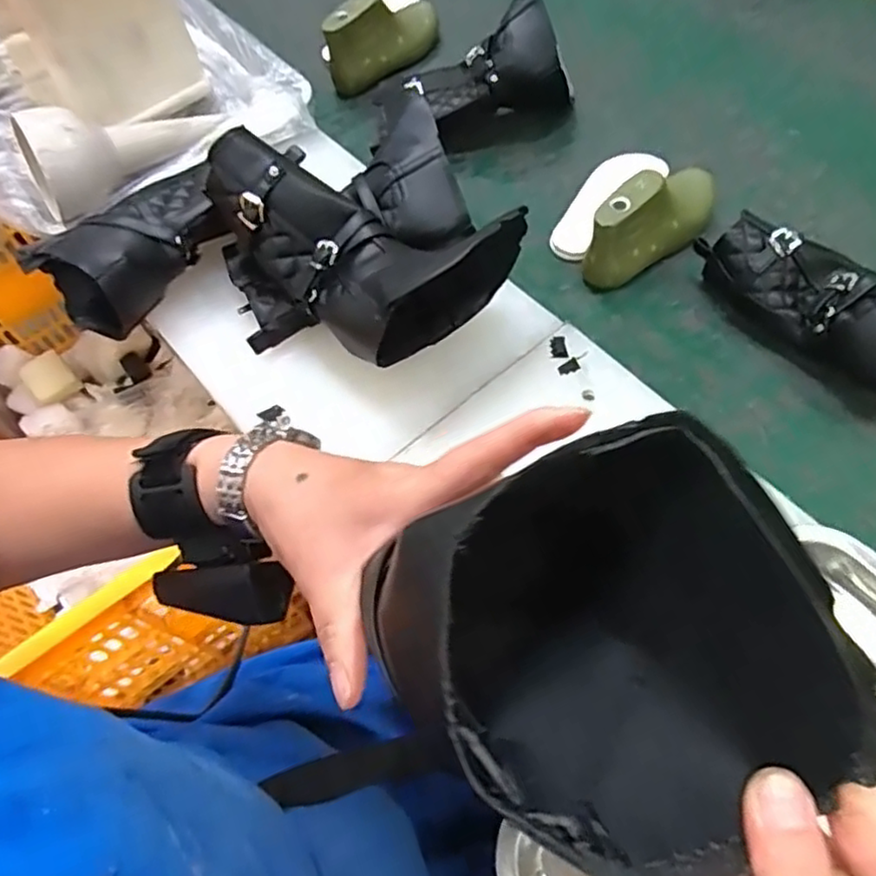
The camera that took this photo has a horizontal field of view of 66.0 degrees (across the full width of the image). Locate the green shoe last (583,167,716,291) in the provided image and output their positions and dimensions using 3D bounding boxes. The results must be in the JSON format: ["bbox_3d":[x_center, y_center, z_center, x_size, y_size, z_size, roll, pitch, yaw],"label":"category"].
[{"bbox_3d":[0.191,-0.196,0.586,0.058,0.073,0.159,38,71,23],"label":"green shoe last"}]

